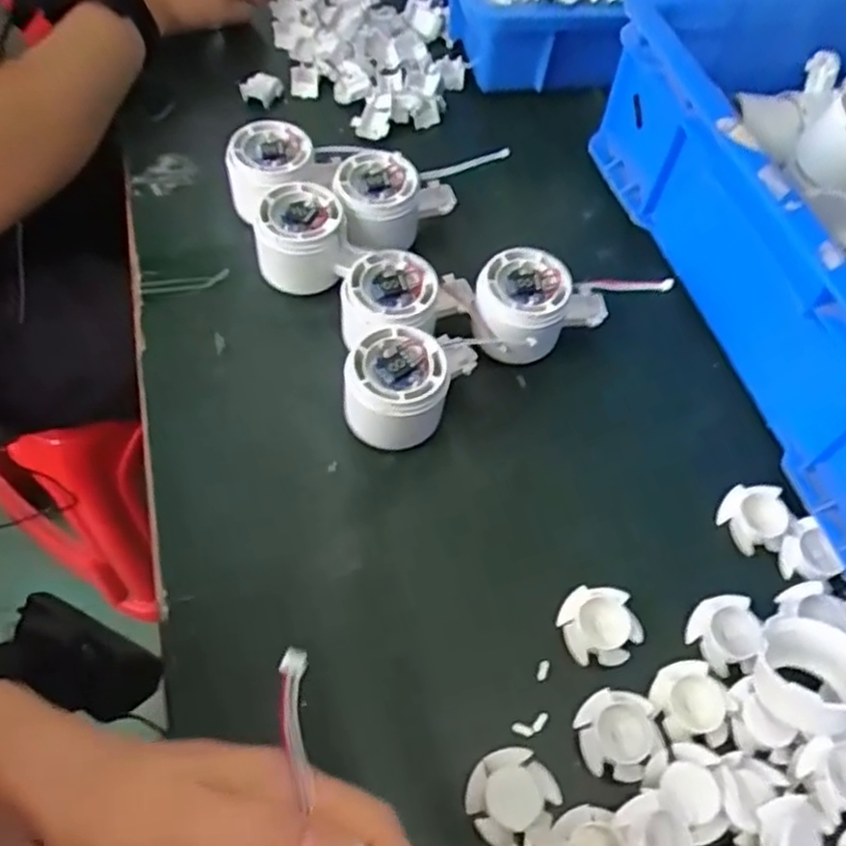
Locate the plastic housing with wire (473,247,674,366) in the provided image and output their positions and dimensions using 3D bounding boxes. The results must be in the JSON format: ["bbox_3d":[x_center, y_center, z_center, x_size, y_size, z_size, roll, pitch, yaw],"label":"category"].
[{"bbox_3d":[0.082,-0.075,0.470,0.112,0.068,0.062,-13,60,-11],"label":"plastic housing with wire"}]

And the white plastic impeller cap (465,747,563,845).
[{"bbox_3d":[0.041,0.176,0.344,0.039,0.017,0.041,-1,61,1],"label":"white plastic impeller cap"}]

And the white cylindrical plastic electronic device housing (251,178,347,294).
[{"bbox_3d":[-0.077,-0.122,0.484,0.054,0.051,0.053,1,58,-2],"label":"white cylindrical plastic electronic device housing"}]

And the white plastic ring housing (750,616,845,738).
[{"bbox_3d":[0.196,0.128,0.367,0.055,0.023,0.052,-1,61,1],"label":"white plastic ring housing"}]

